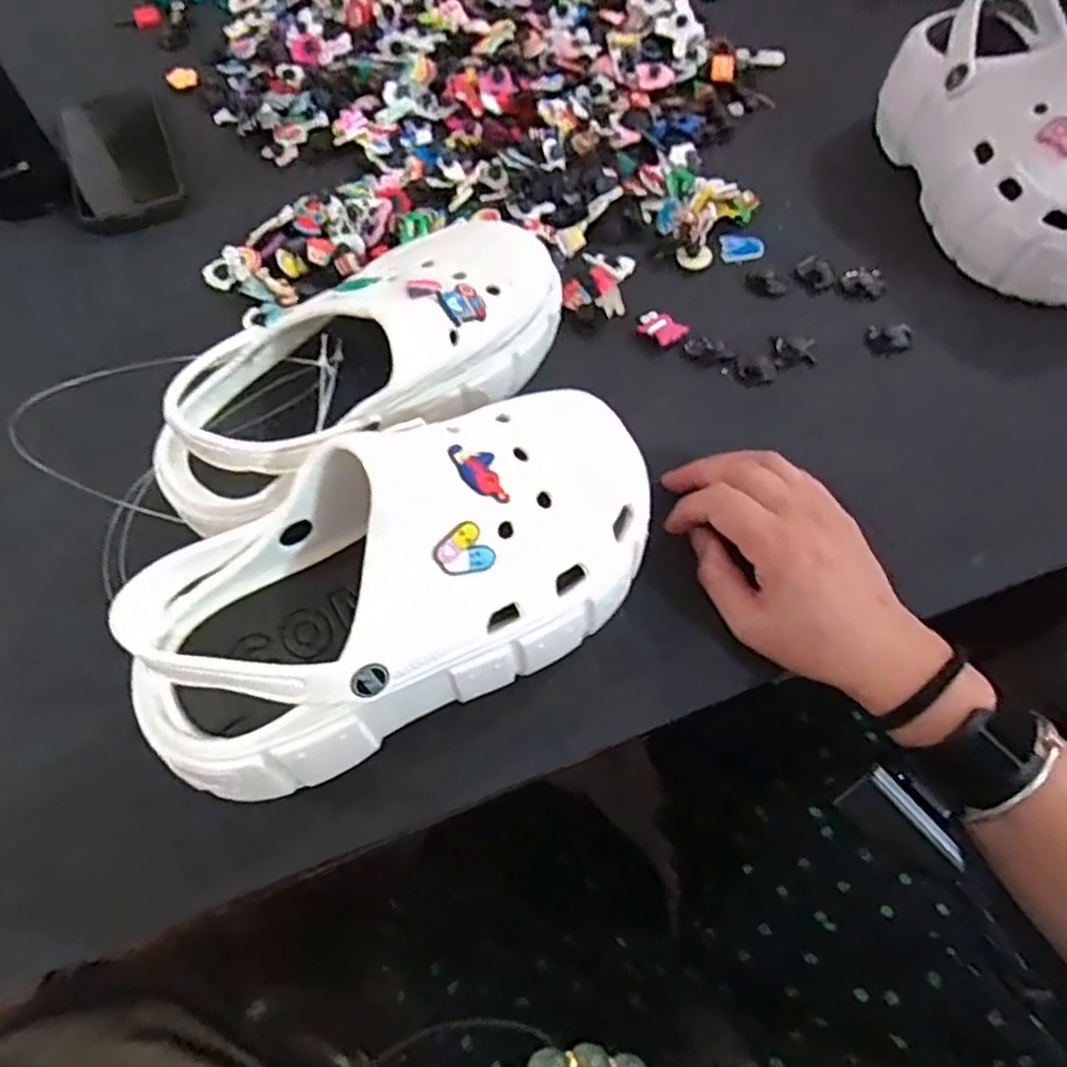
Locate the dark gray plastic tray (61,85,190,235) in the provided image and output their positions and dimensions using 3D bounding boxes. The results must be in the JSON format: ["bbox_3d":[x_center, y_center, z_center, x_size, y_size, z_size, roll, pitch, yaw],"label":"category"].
[{"bbox_3d":[-0.333,-0.306,0.576,0.078,0.019,0.148,-20,63,-7],"label":"dark gray plastic tray"}]

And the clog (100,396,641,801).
[{"bbox_3d":[-0.051,0.023,0.328,0.246,0.095,0.105,-29,65,-13],"label":"clog"}]

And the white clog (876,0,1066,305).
[{"bbox_3d":[0.326,-0.263,0.471,0.095,0.100,0.233,-9,62,-3],"label":"white clog"}]

